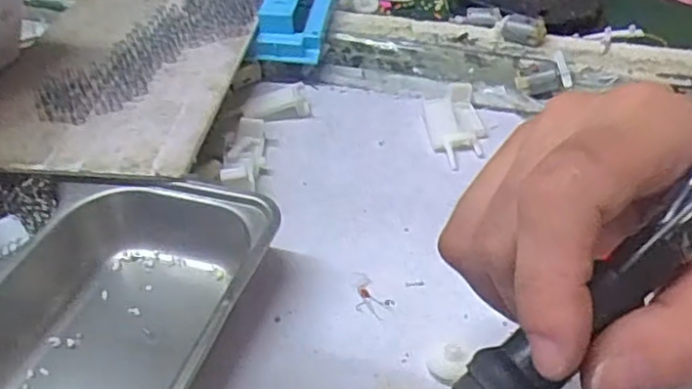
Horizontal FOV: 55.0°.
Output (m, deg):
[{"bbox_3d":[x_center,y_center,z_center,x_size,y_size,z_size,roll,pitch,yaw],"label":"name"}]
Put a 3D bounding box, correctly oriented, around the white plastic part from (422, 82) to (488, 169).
[{"bbox_3d":[0.070,-0.047,0.422,0.037,0.018,0.071,0,41,0],"label":"white plastic part"}]

